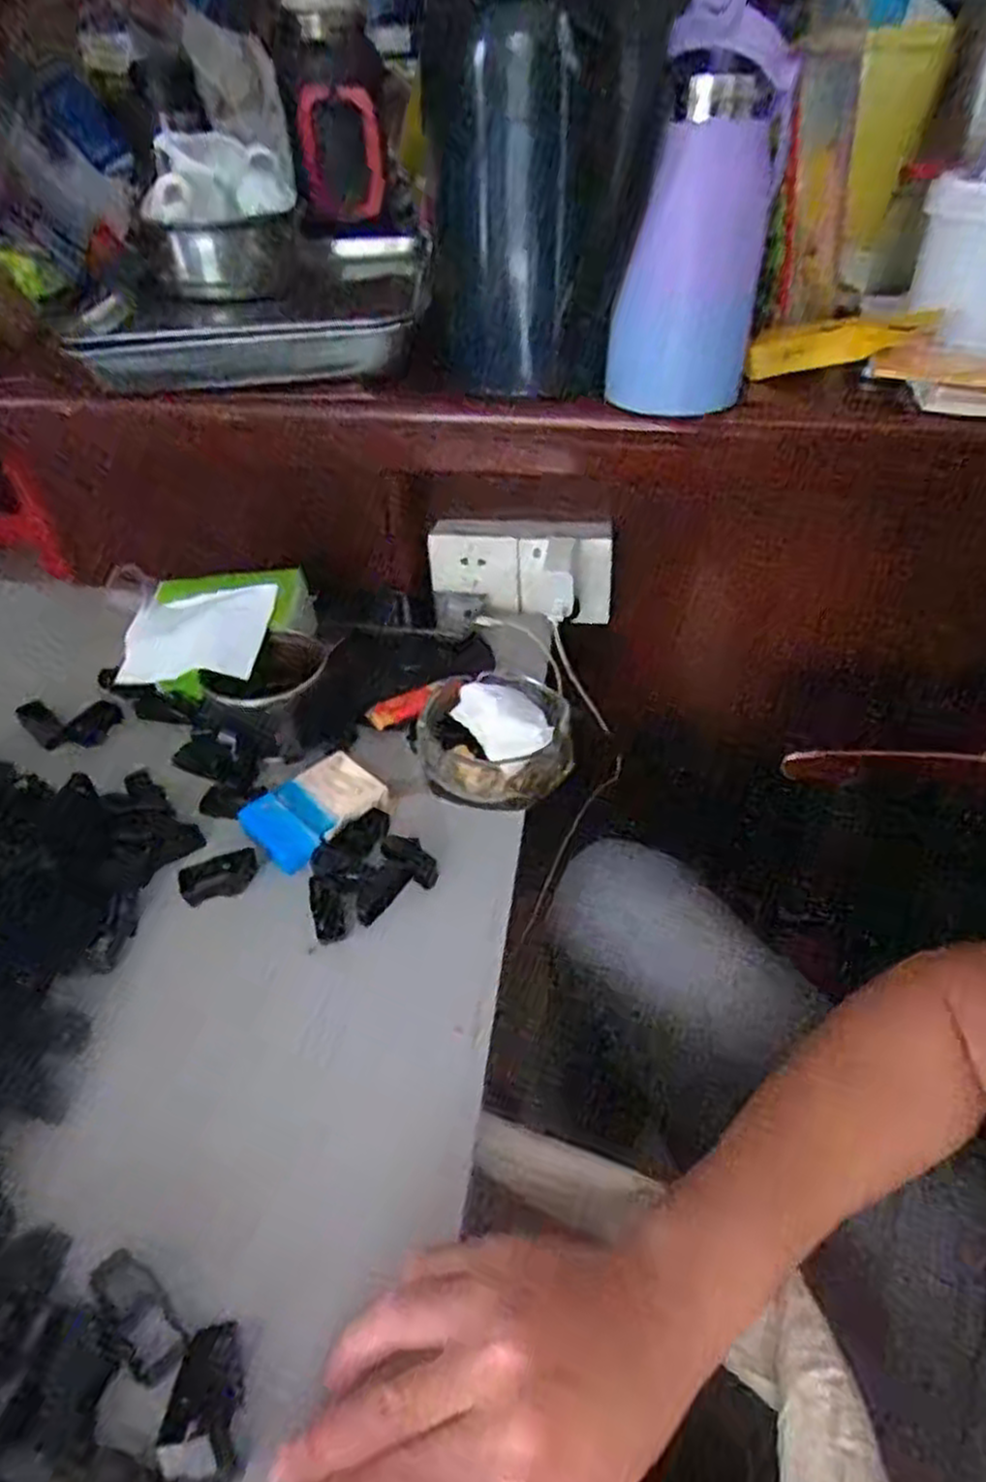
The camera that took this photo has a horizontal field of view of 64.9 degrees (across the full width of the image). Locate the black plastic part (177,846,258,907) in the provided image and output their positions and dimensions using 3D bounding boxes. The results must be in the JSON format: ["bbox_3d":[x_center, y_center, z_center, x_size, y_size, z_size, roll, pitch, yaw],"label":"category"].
[{"bbox_3d":[-0.178,0.088,0.506,0.049,0.007,0.030,-17,43,-16],"label":"black plastic part"}]

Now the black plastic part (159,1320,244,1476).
[{"bbox_3d":[-0.116,0.265,0.314,0.027,0.013,0.049,-8,42,-6],"label":"black plastic part"}]

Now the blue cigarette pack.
[{"bbox_3d":[-0.123,0.044,0.543,0.090,0.018,0.060,-32,49,-29],"label":"blue cigarette pack"}]

